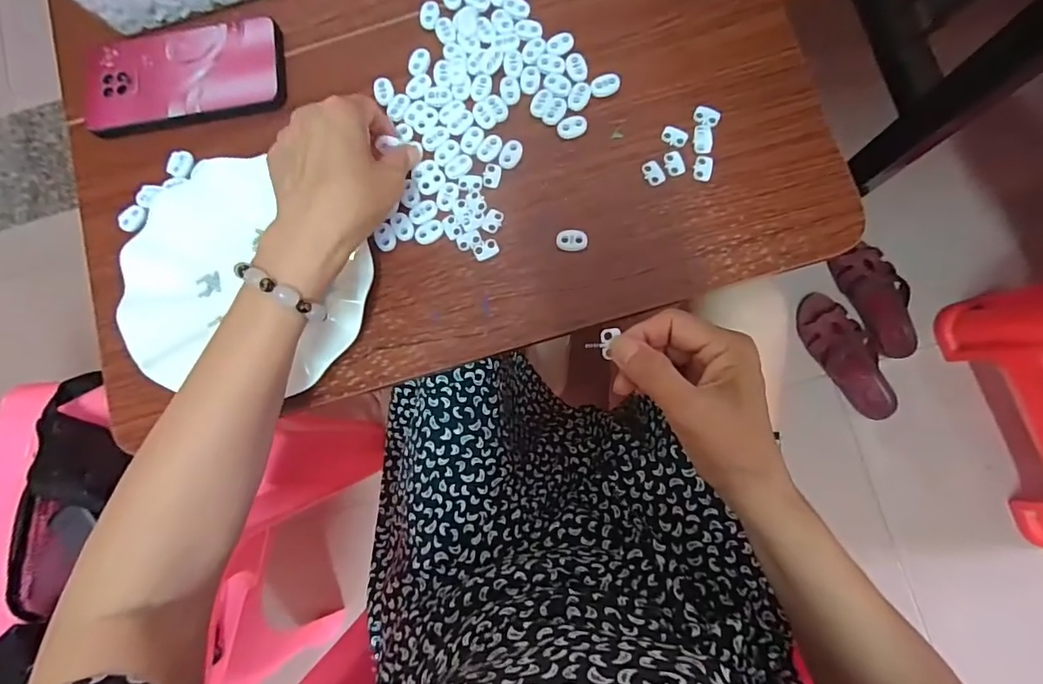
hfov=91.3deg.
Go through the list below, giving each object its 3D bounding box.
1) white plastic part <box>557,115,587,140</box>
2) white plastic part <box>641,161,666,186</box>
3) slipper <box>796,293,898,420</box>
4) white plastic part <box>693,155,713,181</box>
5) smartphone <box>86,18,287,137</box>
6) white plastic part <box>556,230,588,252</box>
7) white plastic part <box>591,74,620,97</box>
[{"bbox_3d":[0.039,-0.165,0.393,0.022,0.007,0.015,-26,83,1],"label":"white plastic part"},{"bbox_3d":[0.099,-0.128,0.385,0.014,0.004,0.019,-28,83,0],"label":"white plastic part"},{"bbox_3d":[0.532,0.023,0.835,0.086,0.044,0.223,-24,83,1],"label":"slipper"},{"bbox_3d":[0.136,-0.130,0.381,0.013,0.004,0.019,8,84,4],"label":"white plastic part"},{"bbox_3d":[-0.277,-0.220,0.415,0.161,0.006,0.092,-5,83,3],"label":"smartphone"},{"bbox_3d":[0.038,-0.076,0.382,0.022,0.006,0.015,5,84,4],"label":"white plastic part"},{"bbox_3d":[0.065,-0.199,0.394,0.022,0.005,0.014,-12,83,2],"label":"white plastic part"}]

